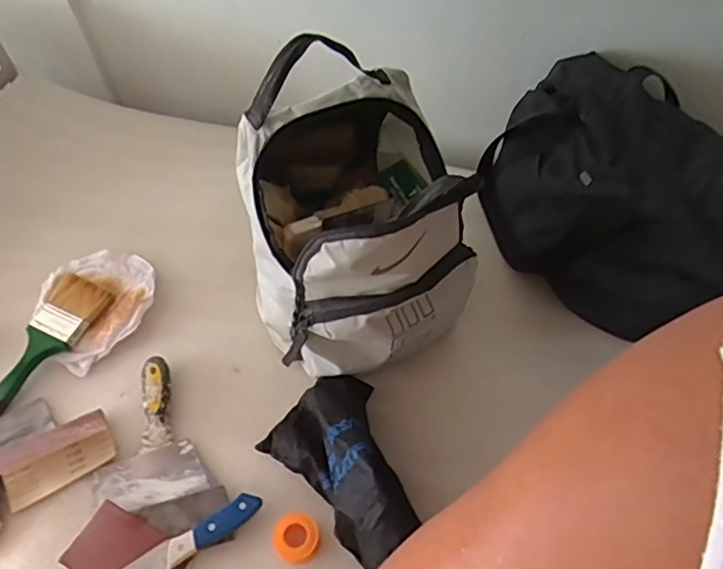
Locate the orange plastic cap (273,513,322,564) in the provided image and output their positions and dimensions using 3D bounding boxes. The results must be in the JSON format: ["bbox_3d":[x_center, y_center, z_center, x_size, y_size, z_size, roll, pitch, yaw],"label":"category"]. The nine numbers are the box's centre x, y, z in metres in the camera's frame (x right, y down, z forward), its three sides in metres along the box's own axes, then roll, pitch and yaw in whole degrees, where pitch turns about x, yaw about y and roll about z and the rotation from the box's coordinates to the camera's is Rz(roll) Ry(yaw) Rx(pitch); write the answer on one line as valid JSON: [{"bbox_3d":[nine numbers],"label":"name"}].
[{"bbox_3d":[-0.068,0.270,0.638,0.047,0.022,0.045,-2,53,2],"label":"orange plastic cap"}]

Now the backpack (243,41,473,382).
[{"bbox_3d":[-0.007,-0.043,0.652,0.214,0.341,0.247,-29,57,-17],"label":"backpack"}]

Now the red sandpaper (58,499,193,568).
[{"bbox_3d":[-0.252,0.293,0.641,0.120,0.009,0.075,26,61,12],"label":"red sandpaper"}]

